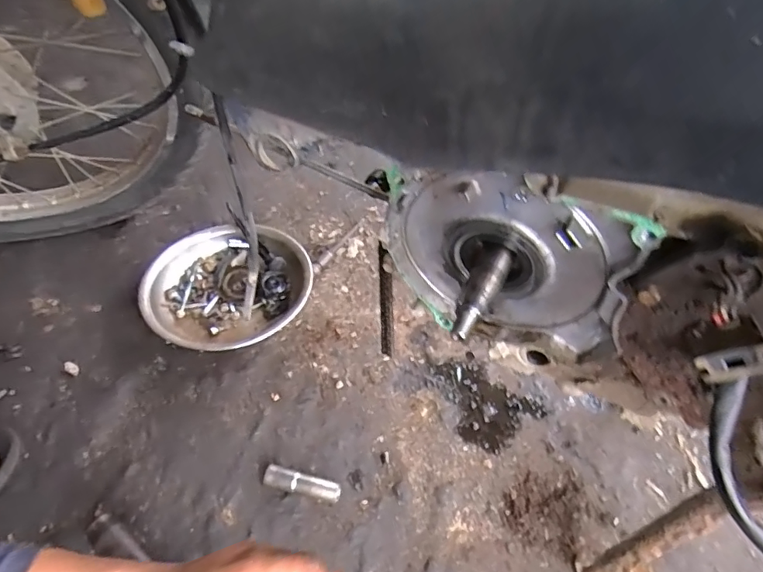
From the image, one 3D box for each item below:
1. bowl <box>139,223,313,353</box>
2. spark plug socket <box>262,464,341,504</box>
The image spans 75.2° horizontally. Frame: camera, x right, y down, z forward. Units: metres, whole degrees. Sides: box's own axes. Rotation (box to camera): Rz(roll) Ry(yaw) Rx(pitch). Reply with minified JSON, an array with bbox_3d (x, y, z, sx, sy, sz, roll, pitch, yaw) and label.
[{"bbox_3d":[-0.194,0.003,0.645,0.199,0.048,0.205,-1,52,1],"label":"bowl"},{"bbox_3d":[-0.081,0.203,0.508,0.081,0.022,0.017,11,54,10],"label":"spark plug socket"}]

